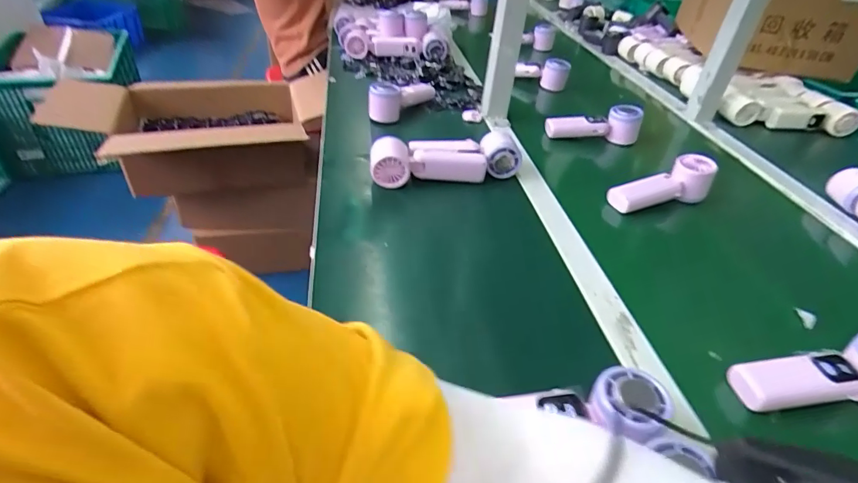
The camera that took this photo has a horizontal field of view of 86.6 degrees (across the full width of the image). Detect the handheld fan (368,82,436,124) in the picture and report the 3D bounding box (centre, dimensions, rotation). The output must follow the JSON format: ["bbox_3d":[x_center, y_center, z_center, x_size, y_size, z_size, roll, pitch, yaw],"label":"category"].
[{"bbox_3d":[-0.050,-0.284,0.887,0.062,0.063,0.164,21,41,19],"label":"handheld fan"}]

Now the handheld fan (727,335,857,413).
[{"bbox_3d":[0.373,0.128,0.429,0.167,0.045,0.052,-12,38,6],"label":"handheld fan"}]

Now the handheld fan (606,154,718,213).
[{"bbox_3d":[0.346,-0.078,0.683,0.165,0.056,0.052,-17,42,-5],"label":"handheld fan"}]

